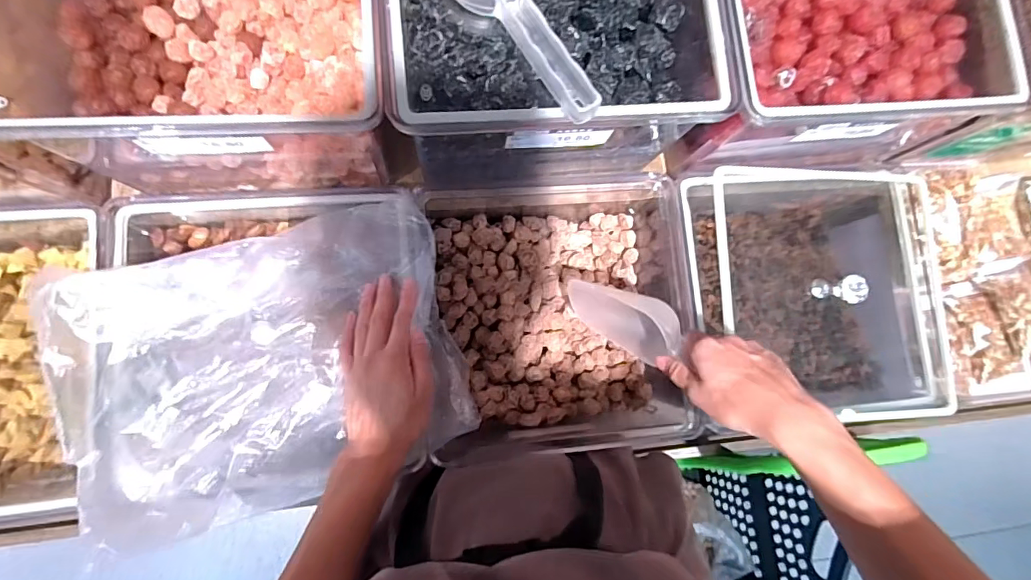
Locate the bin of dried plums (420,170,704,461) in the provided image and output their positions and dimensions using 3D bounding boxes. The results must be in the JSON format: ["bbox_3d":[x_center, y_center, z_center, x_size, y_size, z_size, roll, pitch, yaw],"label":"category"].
[{"bbox_3d":[0.054,0.029,0.602,0.305,0.129,0.312,-5,84,-7],"label":"bin of dried plums"}]

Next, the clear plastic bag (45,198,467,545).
[{"bbox_3d":[-0.232,0.068,0.469,0.340,0.053,0.259,-18,85,-8],"label":"clear plastic bag"}]

